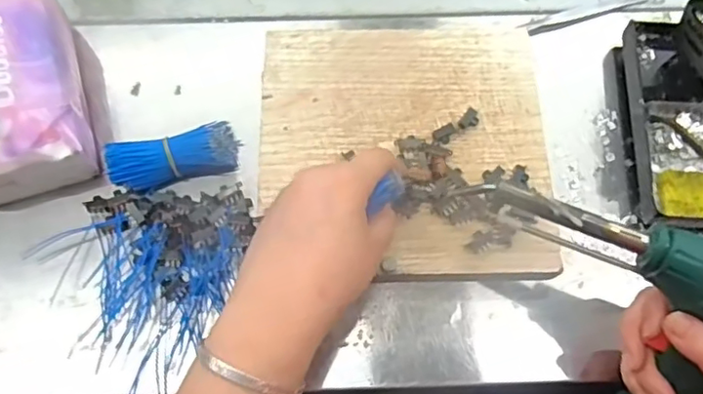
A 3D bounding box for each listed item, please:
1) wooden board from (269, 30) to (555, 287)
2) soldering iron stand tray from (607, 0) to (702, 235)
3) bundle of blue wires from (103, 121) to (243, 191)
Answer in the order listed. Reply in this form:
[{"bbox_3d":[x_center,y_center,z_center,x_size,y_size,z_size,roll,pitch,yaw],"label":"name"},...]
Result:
[{"bbox_3d":[0.040,-0.038,0.439,0.205,0.019,0.201,-2,69,-1],"label":"wooden board"},{"bbox_3d":[0.251,-0.074,0.406,0.076,0.109,0.165,1,69,1],"label":"soldering iron stand tray"},{"bbox_3d":[-0.130,-0.029,0.433,0.089,0.031,0.037,-14,69,-5],"label":"bundle of blue wires"}]

